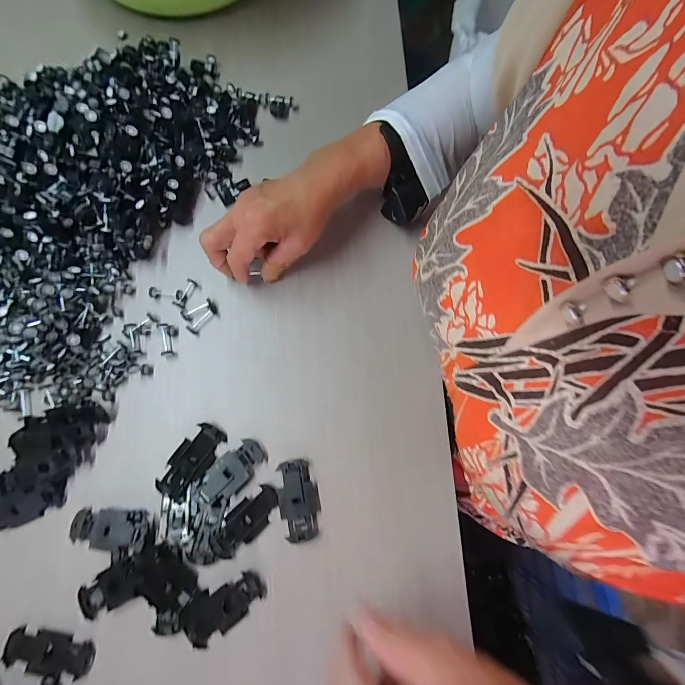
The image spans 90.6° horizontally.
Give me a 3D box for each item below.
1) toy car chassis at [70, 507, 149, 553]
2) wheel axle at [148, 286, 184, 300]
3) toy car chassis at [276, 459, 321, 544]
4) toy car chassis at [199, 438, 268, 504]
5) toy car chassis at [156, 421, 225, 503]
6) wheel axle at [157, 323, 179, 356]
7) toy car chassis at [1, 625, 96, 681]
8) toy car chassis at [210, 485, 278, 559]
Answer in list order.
[{"bbox_3d":[-0.191,0.154,0.279,0.063,0.008,0.029,5,74,-1],"label":"toy car chassis"},{"bbox_3d":[-0.175,-0.048,0.337,0.034,0.010,0.010,5,74,-1],"label":"wheel axle"},{"bbox_3d":[-0.037,0.134,0.289,0.033,0.008,0.063,-10,75,-5],"label":"toy car chassis"},{"bbox_3d":[-0.095,0.111,0.292,0.032,0.007,0.059,40,77,9],"label":"toy car chassis"},{"bbox_3d":[-0.130,0.102,0.293,0.031,0.007,0.065,34,76,7],"label":"toy car chassis"},{"bbox_3d":[-0.166,-0.003,0.322,0.015,0.011,0.031,-10,75,-5],"label":"wheel axle"},{"bbox_3d":[-0.228,0.240,0.263,0.067,0.004,0.027,8,74,0],"label":"toy car chassis"},{"bbox_3d":[-0.081,0.150,0.283,0.064,0.006,0.028,-41,79,-12],"label":"toy car chassis"}]

